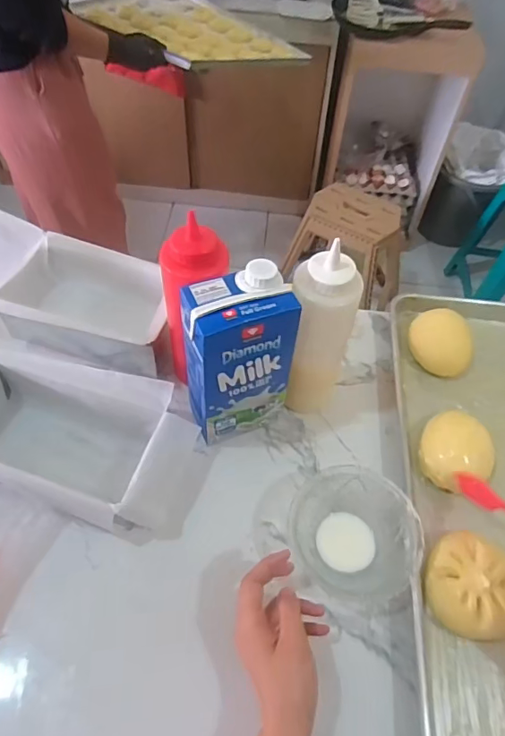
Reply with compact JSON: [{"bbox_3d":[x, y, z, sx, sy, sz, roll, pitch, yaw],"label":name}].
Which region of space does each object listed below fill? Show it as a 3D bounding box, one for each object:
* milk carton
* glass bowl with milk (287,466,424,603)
[{"bbox_3d":[-0.013,-0.007,0.486,0.103,0.181,0.061,-14,56,-13],"label":"milk carton"},{"bbox_3d":[0.096,0.157,0.475,0.123,0.041,0.111,32,59,18],"label":"glass bowl with milk"}]

